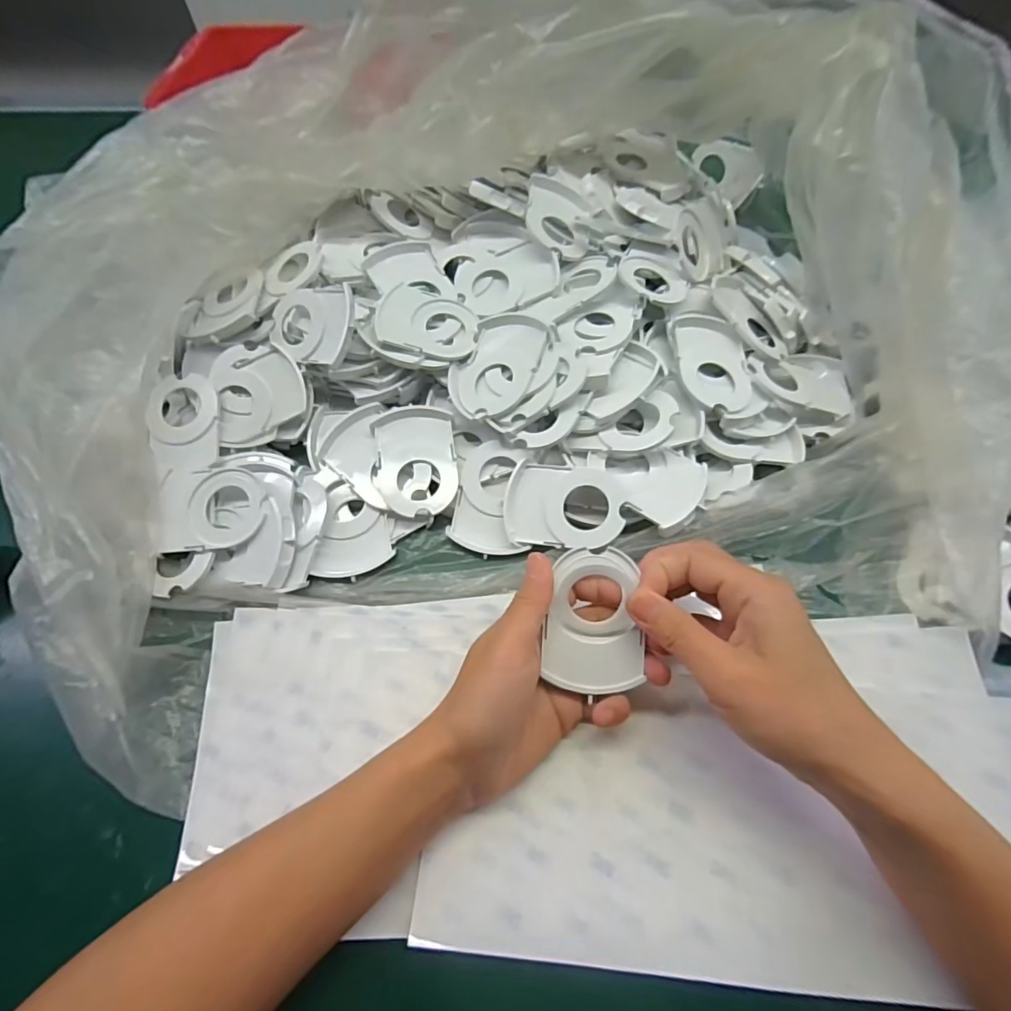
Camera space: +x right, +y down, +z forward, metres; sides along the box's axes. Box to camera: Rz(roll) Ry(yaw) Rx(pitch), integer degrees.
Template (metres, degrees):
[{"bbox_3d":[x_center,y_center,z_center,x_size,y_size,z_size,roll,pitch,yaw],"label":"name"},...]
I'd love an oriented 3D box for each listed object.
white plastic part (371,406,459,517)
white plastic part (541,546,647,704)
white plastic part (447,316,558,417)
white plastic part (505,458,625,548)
[{"bbox_3d":[-0.063,-0.031,0.360,0.057,0.011,0.078,-4,75,-5],"label":"white plastic part"},{"bbox_3d":[0.047,0.062,0.275,0.049,0.006,0.074,-2,86,1],"label":"white plastic part"},{"bbox_3d":[-0.003,-0.097,0.363,0.070,0.007,0.080,28,84,27],"label":"white plastic part"},{"bbox_3d":[0.039,0.000,0.338,0.076,0.015,0.054,5,82,20],"label":"white plastic part"}]

